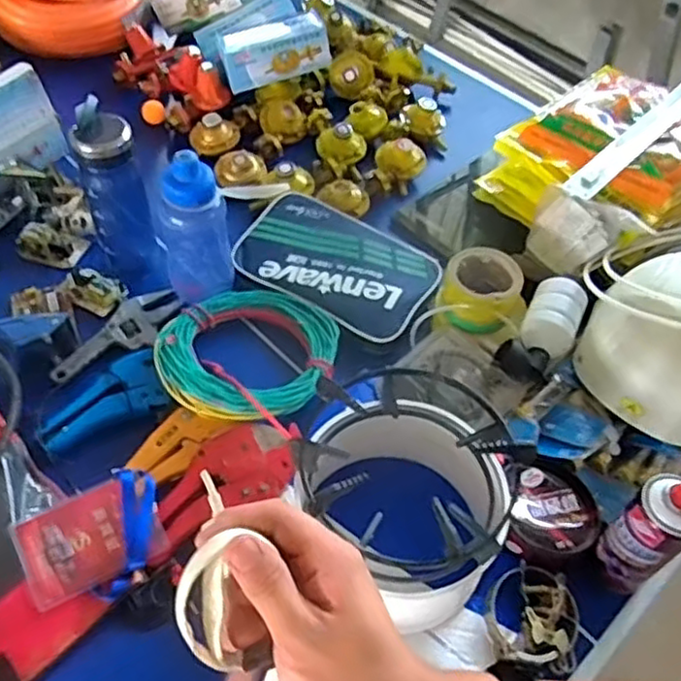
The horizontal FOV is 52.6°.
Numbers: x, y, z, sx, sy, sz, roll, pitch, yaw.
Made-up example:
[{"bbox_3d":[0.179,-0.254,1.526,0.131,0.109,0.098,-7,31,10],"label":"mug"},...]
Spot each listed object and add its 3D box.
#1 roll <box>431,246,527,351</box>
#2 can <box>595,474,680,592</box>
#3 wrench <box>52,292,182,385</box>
[{"bbox_3d":[0.190,-0.062,0.913,0.114,0.074,0.115,2,52,-3],"label":"roll"},{"bbox_3d":[0.312,0.195,0.699,0.057,0.184,0.060,2,52,-3],"label":"can"},{"bbox_3d":[-0.292,-0.004,0.924,0.077,0.011,0.194,25,55,14],"label":"wrench"}]

